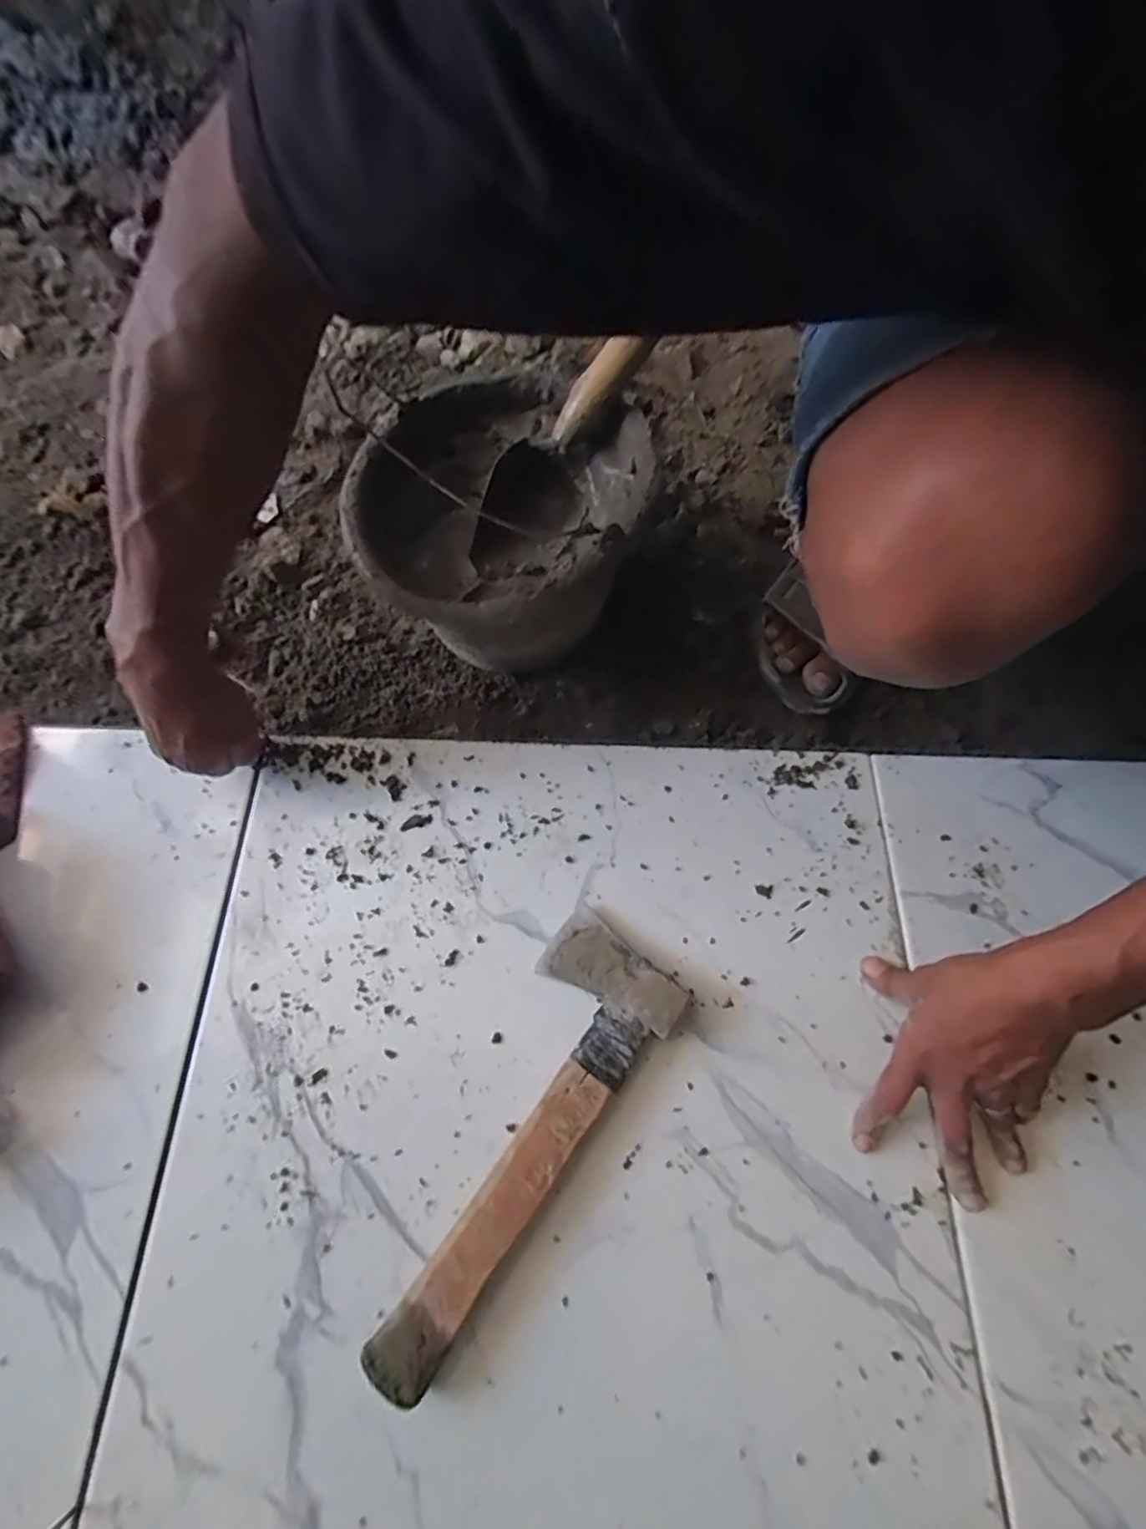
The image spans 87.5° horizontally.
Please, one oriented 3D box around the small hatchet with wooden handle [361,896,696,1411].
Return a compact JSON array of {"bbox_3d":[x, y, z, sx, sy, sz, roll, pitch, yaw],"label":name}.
[{"bbox_3d":[-0.035,0.230,0.381,0.095,0.031,0.271,33,70,12],"label":"small hatchet with wooden handle"}]

